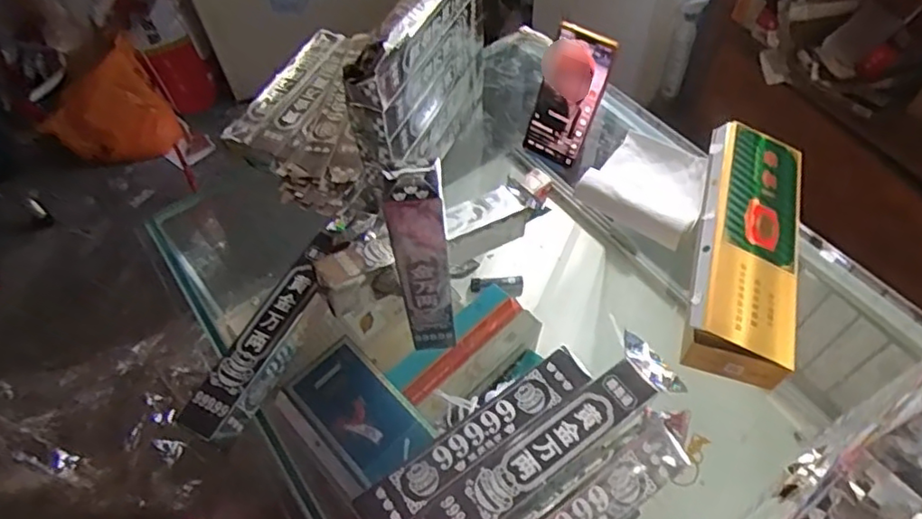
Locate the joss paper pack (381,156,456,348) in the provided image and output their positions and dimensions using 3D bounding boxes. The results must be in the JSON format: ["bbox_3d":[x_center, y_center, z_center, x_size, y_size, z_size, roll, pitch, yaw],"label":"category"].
[{"bbox_3d":[-0.028,0.006,0.518,0.052,0.213,0.046,-7,56,-2],"label":"joss paper pack"}]

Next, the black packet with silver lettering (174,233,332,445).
[{"bbox_3d":[-0.180,0.071,0.594,0.050,0.041,0.227,21,60,15],"label":"black packet with silver lettering"}]

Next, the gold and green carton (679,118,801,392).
[{"bbox_3d":[0.287,-0.017,0.609,0.098,0.054,0.275,14,58,11],"label":"gold and green carton"}]

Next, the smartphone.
[{"bbox_3d":[0.120,-0.182,0.689,0.069,0.158,0.014,24,37,13],"label":"smartphone"}]

